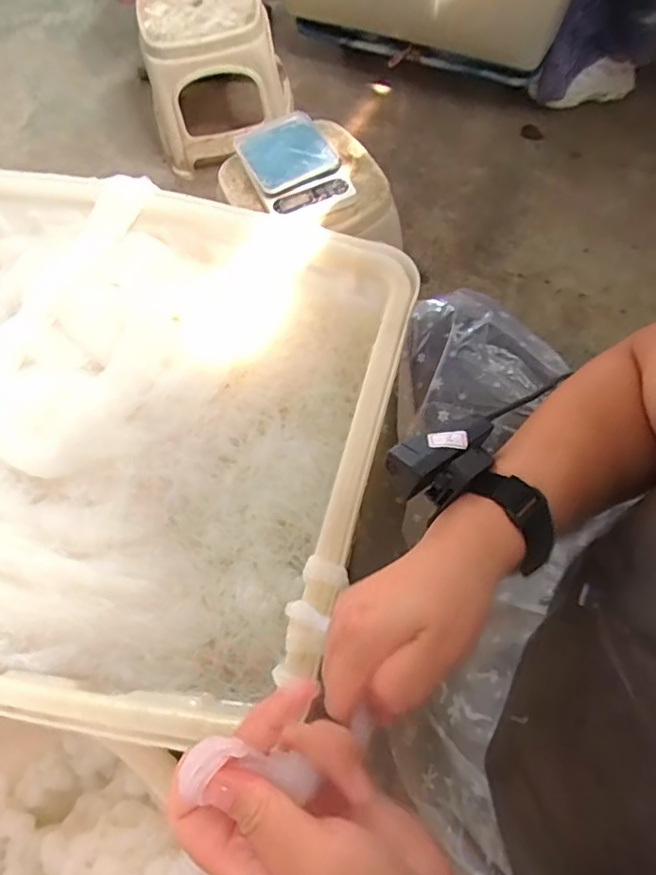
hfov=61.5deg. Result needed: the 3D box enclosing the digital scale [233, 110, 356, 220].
[{"bbox_3d":[-0.051,-0.418,0.854,0.136,0.040,0.176,-27,69,-8],"label":"digital scale"}]

